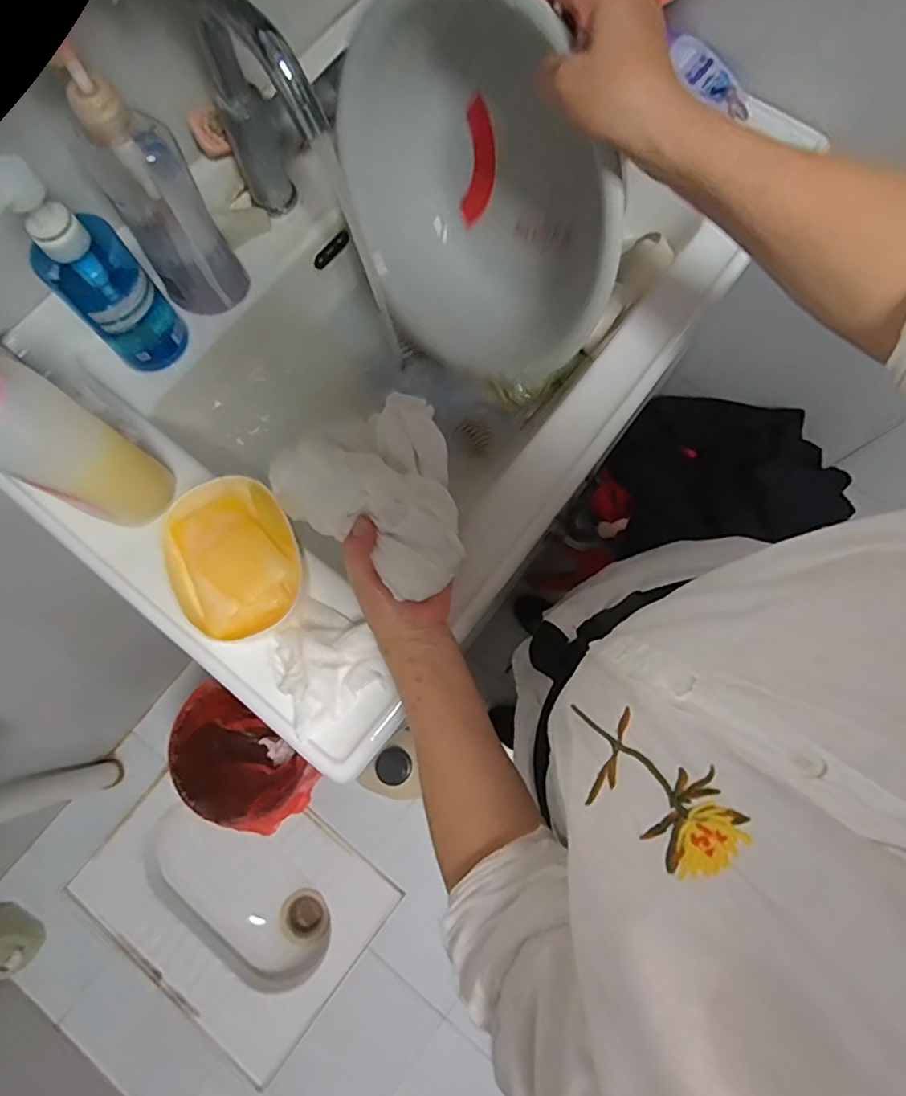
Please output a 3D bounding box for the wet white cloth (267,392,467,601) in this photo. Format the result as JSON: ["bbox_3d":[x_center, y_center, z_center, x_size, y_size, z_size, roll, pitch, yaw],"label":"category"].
[{"bbox_3d":[-0.048,-0.044,0.425,0.123,0.046,0.147,-42,79,-9],"label":"wet white cloth"}]

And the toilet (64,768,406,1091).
[{"bbox_3d":[-0.487,0.785,1.344,0.604,0.198,0.466,39,79,9],"label":"toilet"}]

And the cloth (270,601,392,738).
[{"bbox_3d":[-0.108,0.090,0.472,0.084,0.031,0.097,-30,78,-7],"label":"cloth"}]

